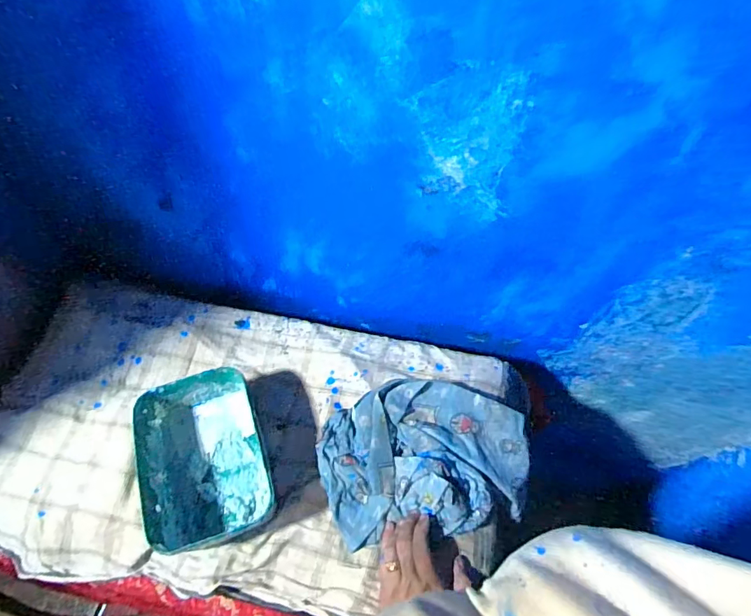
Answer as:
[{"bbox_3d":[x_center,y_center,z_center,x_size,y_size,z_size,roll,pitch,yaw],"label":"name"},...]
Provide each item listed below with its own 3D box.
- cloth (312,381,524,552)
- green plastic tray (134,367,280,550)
[{"bbox_3d":[0.066,0.191,0.603,0.266,0.063,0.178,-5,58,-5],"label":"cloth"},{"bbox_3d":[-0.212,0.189,0.583,0.148,0.072,0.201,-18,60,-12],"label":"green plastic tray"}]

